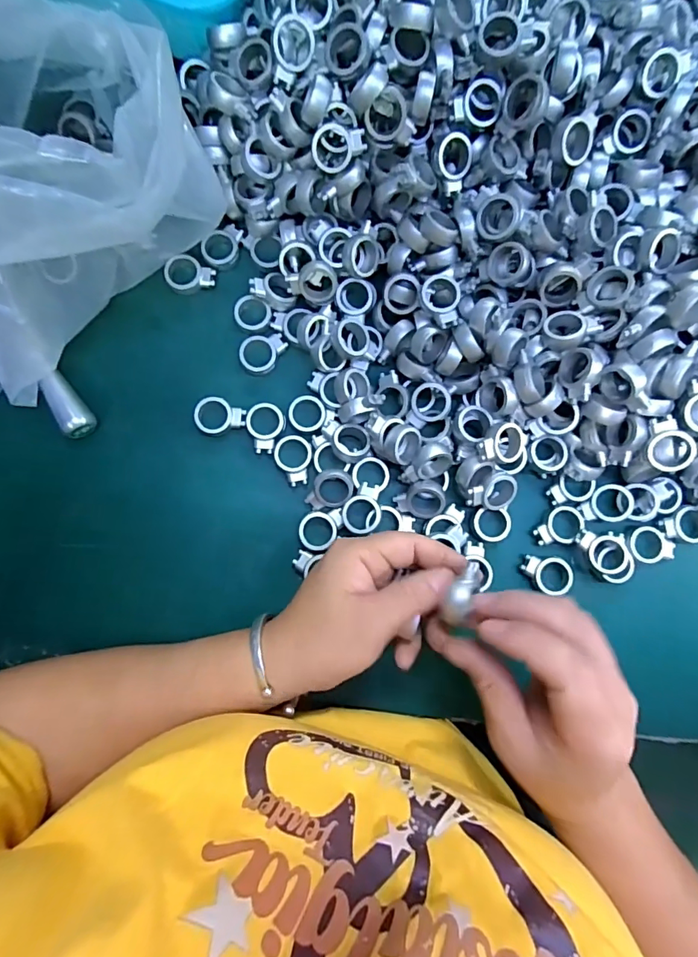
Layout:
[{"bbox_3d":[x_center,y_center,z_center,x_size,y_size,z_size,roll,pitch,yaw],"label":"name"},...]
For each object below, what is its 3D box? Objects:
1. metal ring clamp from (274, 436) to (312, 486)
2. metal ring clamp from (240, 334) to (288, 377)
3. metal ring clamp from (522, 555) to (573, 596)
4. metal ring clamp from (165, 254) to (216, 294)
[{"bbox_3d":[-0.038,-0.012,0.315,0.025,0.004,0.034,-2,85,-2],"label":"metal ring clamp"},{"bbox_3d":[-0.060,-0.088,0.322,0.034,0.006,0.026,-32,87,-5],"label":"metal ring clamp"},{"bbox_3d":[0.136,0.065,0.315,0.034,0.010,0.024,18,84,-1],"label":"metal ring clamp"},{"bbox_3d":[-0.112,-0.142,0.324,0.033,0.005,0.025,12,96,-12],"label":"metal ring clamp"}]

